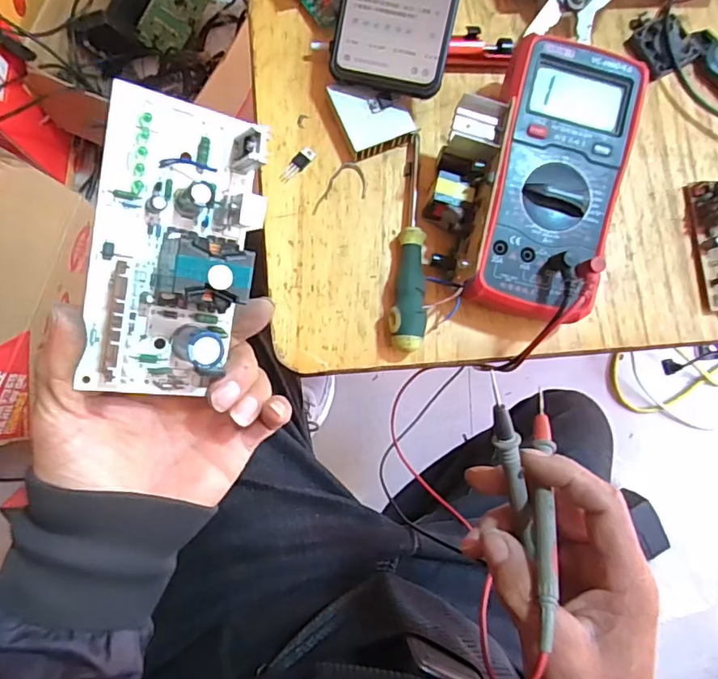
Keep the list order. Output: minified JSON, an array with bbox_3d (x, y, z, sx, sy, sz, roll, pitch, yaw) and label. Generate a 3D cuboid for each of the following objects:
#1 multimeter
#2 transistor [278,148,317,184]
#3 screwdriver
[{"bbox_3d":[0.126,-0.104,0.355,0.089,0.055,0.179,15,81,-3],"label":"multimeter"},{"bbox_3d":[-0.044,-0.125,0.373,0.010,0.004,0.031,42,81,2],"label":"transistor"},{"bbox_3d":[0.037,-0.068,0.361,0.022,0.025,0.152,6,82,-4],"label":"screwdriver"}]

